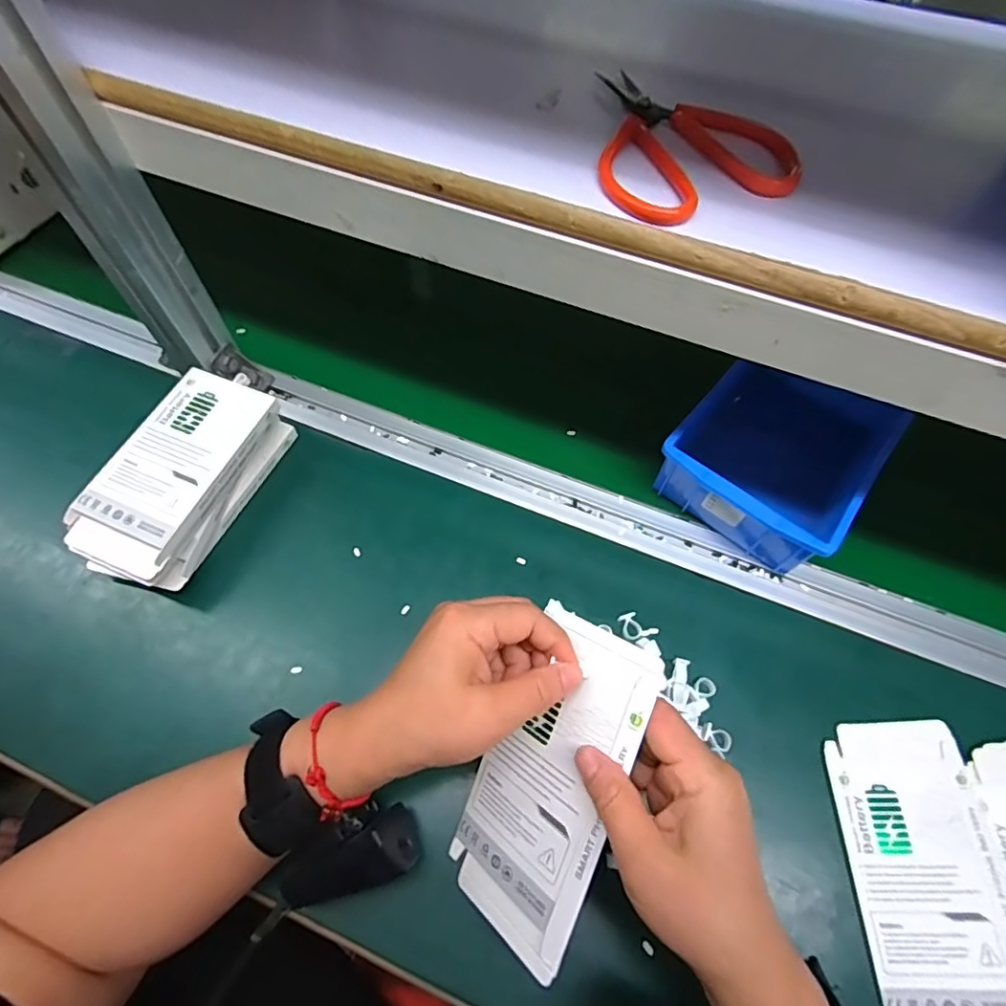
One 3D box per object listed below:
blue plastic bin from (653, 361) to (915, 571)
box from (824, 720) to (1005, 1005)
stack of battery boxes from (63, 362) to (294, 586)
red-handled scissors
[{"bbox_3d":[0.216,-0.039,0.440,0.131,0.072,0.168,37,67,17],"label":"blue plastic bin"},{"bbox_3d":[0.259,0.227,0.330,0.091,0.006,0.174,0,62,-1],"label":"box"},{"bbox_3d":[-0.240,-0.018,0.417,0.082,0.055,0.164,22,63,10],"label":"stack of battery boxes"},{"bbox_3d":[0.084,-0.186,0.283,0.088,0.015,0.112,-24,65,-14],"label":"red-handled scissors"}]

